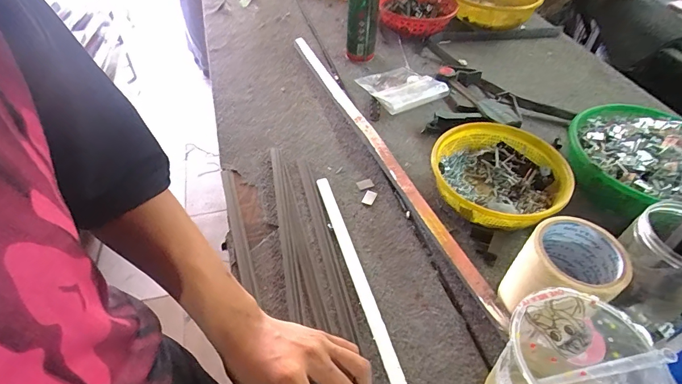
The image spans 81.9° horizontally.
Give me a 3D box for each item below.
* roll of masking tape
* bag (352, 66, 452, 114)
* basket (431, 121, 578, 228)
[{"bbox_3d":[0.239,0.095,0.434,0.095,0.117,0.087,20,50,16],"label":"roll of masking tape"},{"bbox_3d":[0.118,-0.216,0.792,0.130,0.016,0.146,-23,50,-19],"label":"bag"},{"bbox_3d":[0.228,-0.021,0.578,0.185,0.066,0.181,-1,47,1],"label":"basket"}]

